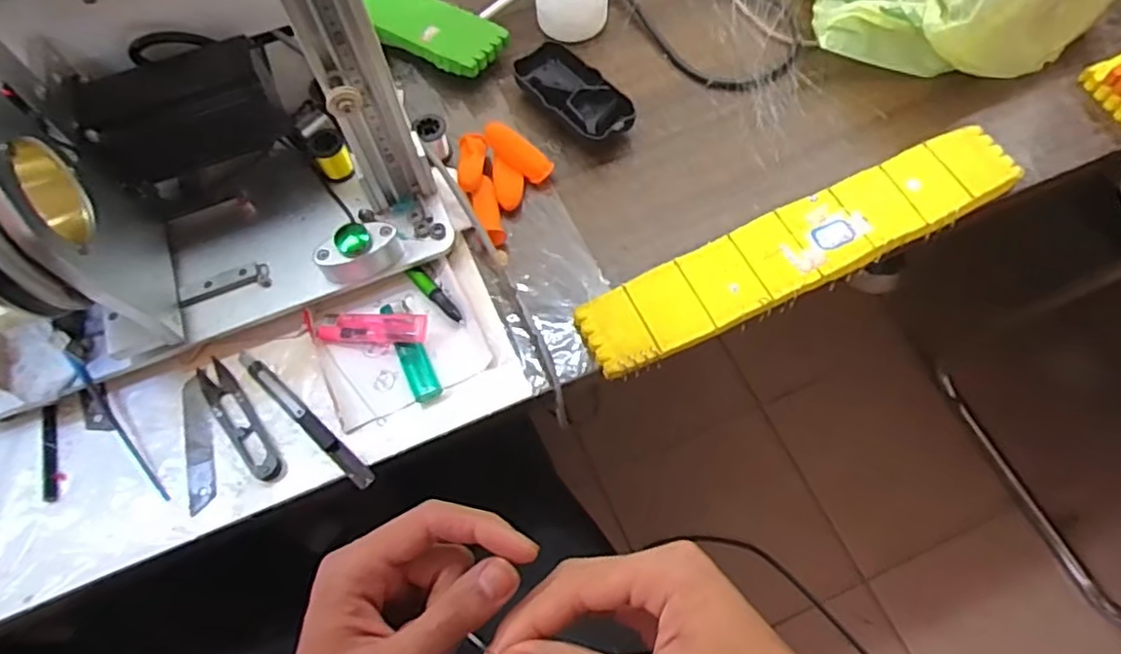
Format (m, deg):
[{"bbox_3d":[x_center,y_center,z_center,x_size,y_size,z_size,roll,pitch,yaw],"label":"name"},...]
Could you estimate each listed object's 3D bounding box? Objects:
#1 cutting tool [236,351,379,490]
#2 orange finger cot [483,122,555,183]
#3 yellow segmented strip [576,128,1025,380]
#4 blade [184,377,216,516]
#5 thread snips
[{"bbox_3d":[-0.179,0.061,0.461,0.143,0.014,0.011,39,73,19],"label":"cutting tool"},{"bbox_3d":[-0.033,-0.138,0.527,0.059,0.014,0.022,37,70,-9],"label":"orange finger cot"},{"bbox_3d":[0.179,-0.058,0.494,0.349,0.018,0.063,-25,66,-8],"label":"yellow segmented strip"},{"bbox_3d":[-0.248,0.078,0.461,0.020,0.004,0.095,-19,62,0],"label":"blade"},{"bbox_3d":[-0.222,0.063,0.462,0.023,0.013,0.106,-38,69,-14],"label":"thread snips"}]

